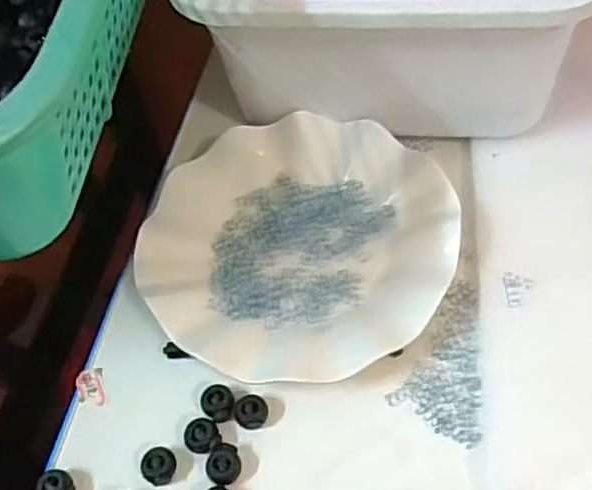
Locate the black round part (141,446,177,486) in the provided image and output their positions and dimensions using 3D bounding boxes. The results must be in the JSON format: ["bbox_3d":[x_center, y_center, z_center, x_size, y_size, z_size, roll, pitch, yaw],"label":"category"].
[{"bbox_3d":[-0.070,0.114,0.339,0.016,0.011,0.017,-2,55,3],"label":"black round part"}]

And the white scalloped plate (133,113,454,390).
[{"bbox_3d":[0.000,-0.002,0.398,0.178,0.030,0.177,-2,55,3],"label":"white scalloped plate"}]

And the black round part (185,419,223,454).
[{"bbox_3d":[-0.049,0.100,0.345,0.017,0.008,0.019,-28,58,-14],"label":"black round part"}]

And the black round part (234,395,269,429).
[{"bbox_3d":[-0.024,0.089,0.352,0.017,0.007,0.018,-2,55,3],"label":"black round part"}]

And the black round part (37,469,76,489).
[{"bbox_3d":[-0.122,0.125,0.336,0.015,0.014,0.017,23,60,19],"label":"black round part"}]

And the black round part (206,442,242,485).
[{"bbox_3d":[-0.037,0.112,0.337,0.017,0.008,0.020,-15,56,-6],"label":"black round part"}]

